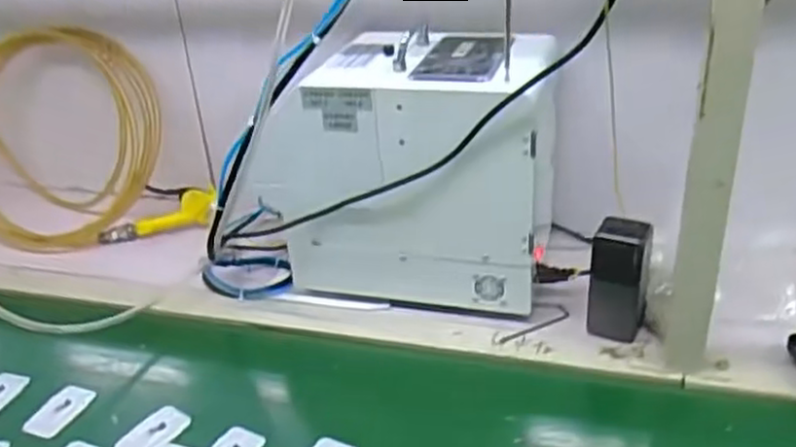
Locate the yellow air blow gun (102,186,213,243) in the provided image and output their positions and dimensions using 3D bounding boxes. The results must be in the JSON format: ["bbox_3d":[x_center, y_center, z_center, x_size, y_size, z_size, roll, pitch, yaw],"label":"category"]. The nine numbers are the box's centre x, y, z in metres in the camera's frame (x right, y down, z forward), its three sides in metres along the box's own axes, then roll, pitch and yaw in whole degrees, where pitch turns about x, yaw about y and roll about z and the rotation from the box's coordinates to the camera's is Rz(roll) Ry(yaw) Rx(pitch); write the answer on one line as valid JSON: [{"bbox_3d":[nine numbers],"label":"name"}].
[{"bbox_3d":[-0.351,-0.007,1.069,0.169,0.060,0.031,-5,28,-8],"label":"yellow air blow gun"}]

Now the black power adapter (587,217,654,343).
[{"bbox_3d":[0.240,0.063,0.791,0.063,0.130,0.047,7,31,23],"label":"black power adapter"}]

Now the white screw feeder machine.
[{"bbox_3d":[0.024,-0.062,0.887,0.310,0.294,0.187,8,29,16],"label":"white screw feeder machine"}]

